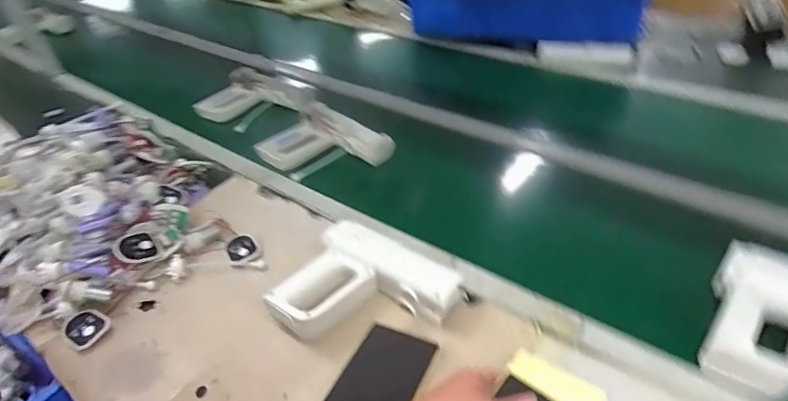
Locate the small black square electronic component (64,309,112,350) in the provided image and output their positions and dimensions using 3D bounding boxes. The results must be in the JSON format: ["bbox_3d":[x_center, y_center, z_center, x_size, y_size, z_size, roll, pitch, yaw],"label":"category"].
[{"bbox_3d":[-0.418,0.174,0.662,0.055,0.008,0.051,24,73,13],"label":"small black square electronic component"}]

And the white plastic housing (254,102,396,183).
[{"bbox_3d":[-0.143,-0.105,0.958,0.185,0.039,0.237,-34,48,-31],"label":"white plastic housing"}]

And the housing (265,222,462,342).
[{"bbox_3d":[-0.038,0.120,0.641,0.207,0.064,0.174,20,46,27],"label":"housing"}]

